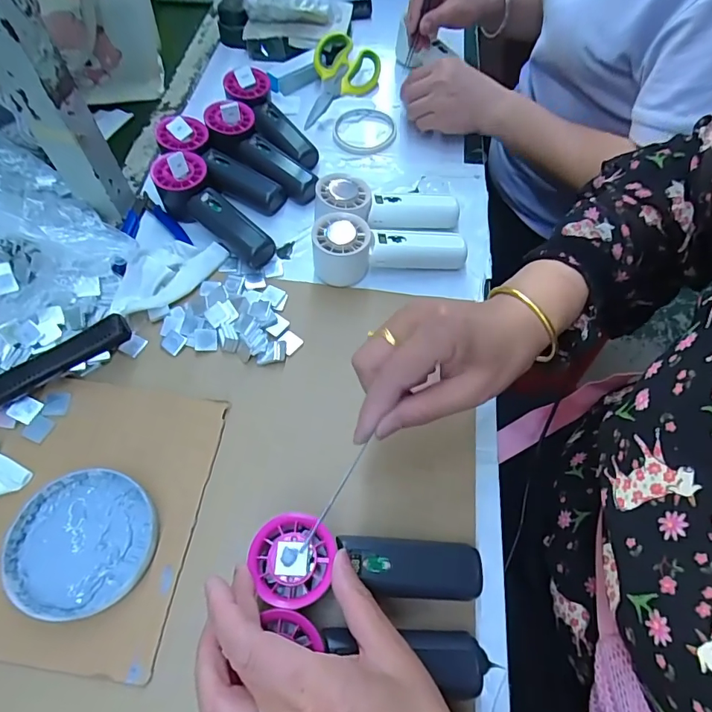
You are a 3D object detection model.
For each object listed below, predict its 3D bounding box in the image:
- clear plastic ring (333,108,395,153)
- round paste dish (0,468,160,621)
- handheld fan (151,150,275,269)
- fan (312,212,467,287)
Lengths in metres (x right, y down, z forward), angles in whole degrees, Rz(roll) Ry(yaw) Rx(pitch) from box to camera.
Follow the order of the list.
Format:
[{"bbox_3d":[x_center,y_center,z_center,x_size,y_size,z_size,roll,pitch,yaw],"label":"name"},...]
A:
[{"bbox_3d":[0.012,-0.298,0.599,0.083,0.005,0.091,1,60,-2],"label":"clear plastic ring"},{"bbox_3d":[-0.201,0.135,0.336,0.101,0.014,0.097,1,60,-2],"label":"round paste dish"},{"bbox_3d":[-0.154,-0.154,0.481,0.054,0.055,0.154,-38,69,-21],"label":"handheld fan"},{"bbox_3d":[0.034,-0.107,0.463,0.152,0.055,0.052,0,60,-3],"label":"fan"}]

